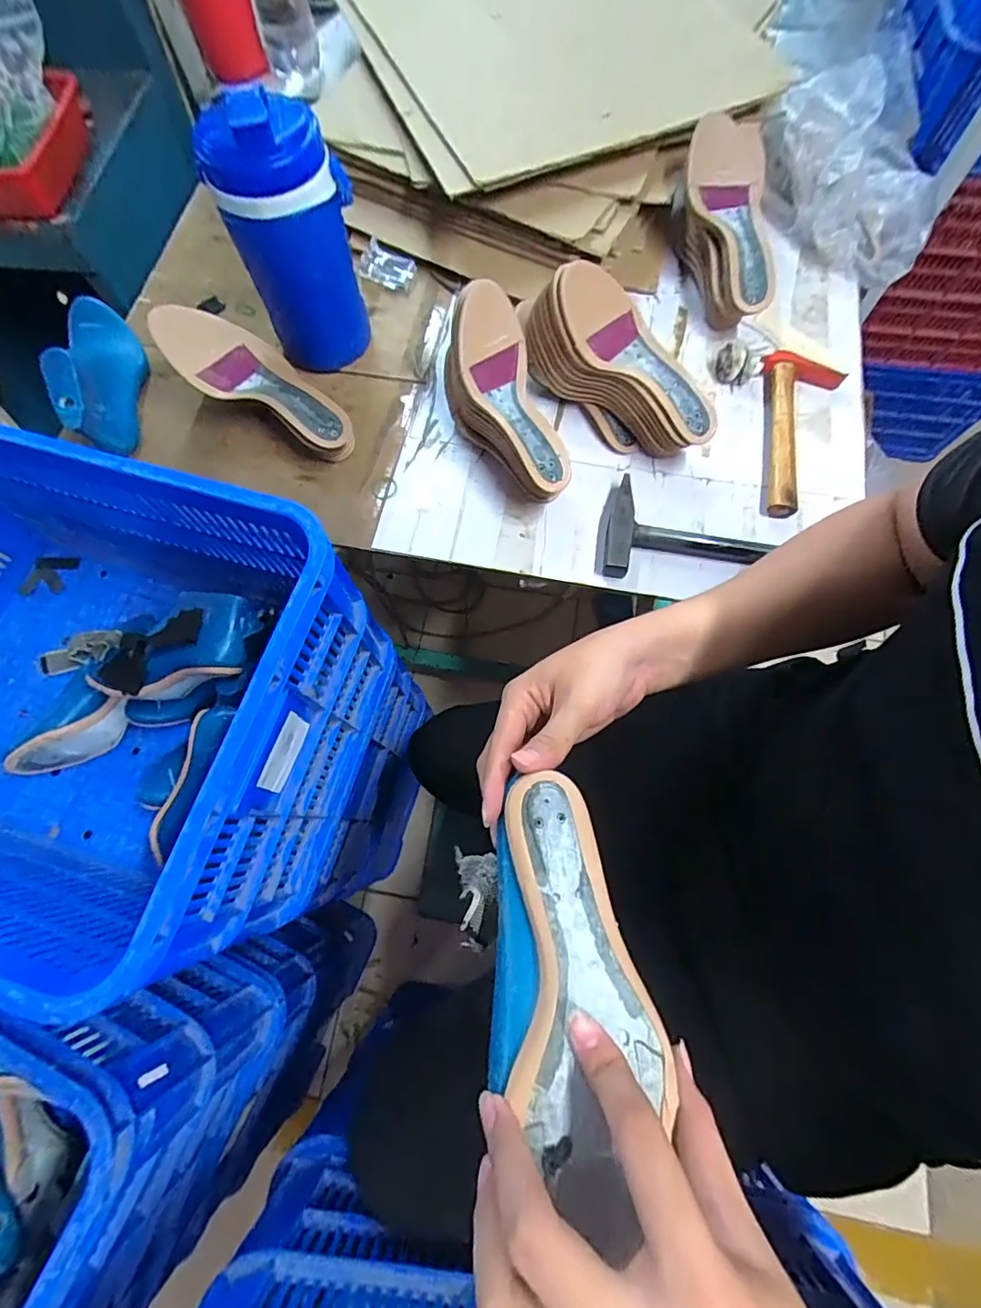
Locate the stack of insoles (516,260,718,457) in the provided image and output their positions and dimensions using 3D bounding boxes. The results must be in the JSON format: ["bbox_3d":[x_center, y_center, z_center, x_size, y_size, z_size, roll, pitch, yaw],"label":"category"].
[{"bbox_3d":[0.148,-0.324,0.591,0.243,0.141,0.077,41,77,13],"label":"stack of insoles"}]

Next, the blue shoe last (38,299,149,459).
[{"bbox_3d":[-0.485,-0.359,0.649,0.072,0.118,0.240,-21,72,-6],"label":"blue shoe last"}]

